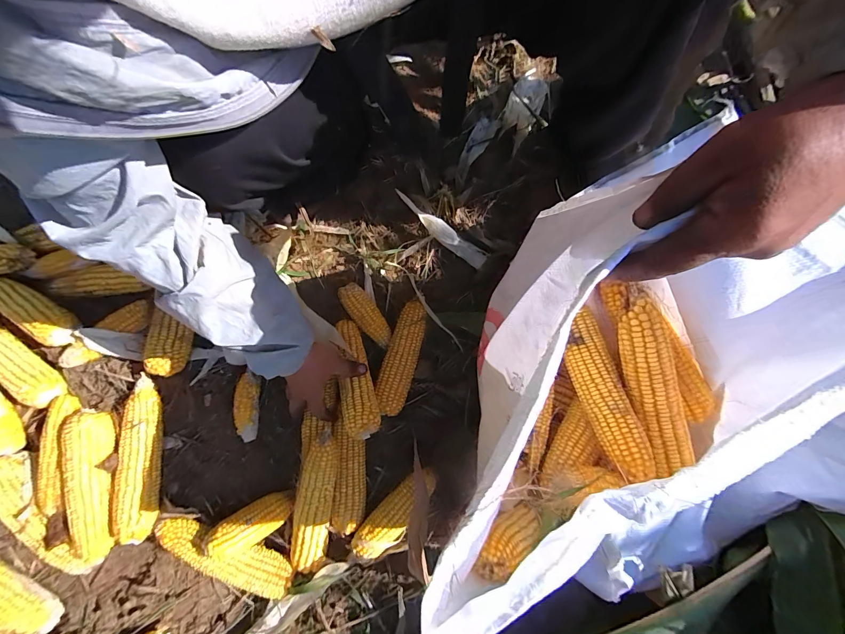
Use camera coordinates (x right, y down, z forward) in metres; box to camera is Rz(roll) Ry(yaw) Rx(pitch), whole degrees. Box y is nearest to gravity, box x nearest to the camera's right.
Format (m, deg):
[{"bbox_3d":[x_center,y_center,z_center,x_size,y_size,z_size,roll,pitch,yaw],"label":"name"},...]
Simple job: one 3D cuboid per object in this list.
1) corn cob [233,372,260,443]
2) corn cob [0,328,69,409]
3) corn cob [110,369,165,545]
[{"bbox_3d":[-0.269,0.137,0.548,0.032,0.026,0.099,1,78,1],"label":"corn cob"},{"bbox_3d":[-0.615,0.063,0.521,0.205,0.039,0.051,33,80,8],"label":"corn cob"},{"bbox_3d":[-0.399,0.196,0.508,0.051,0.042,0.213,-3,78,1],"label":"corn cob"}]

